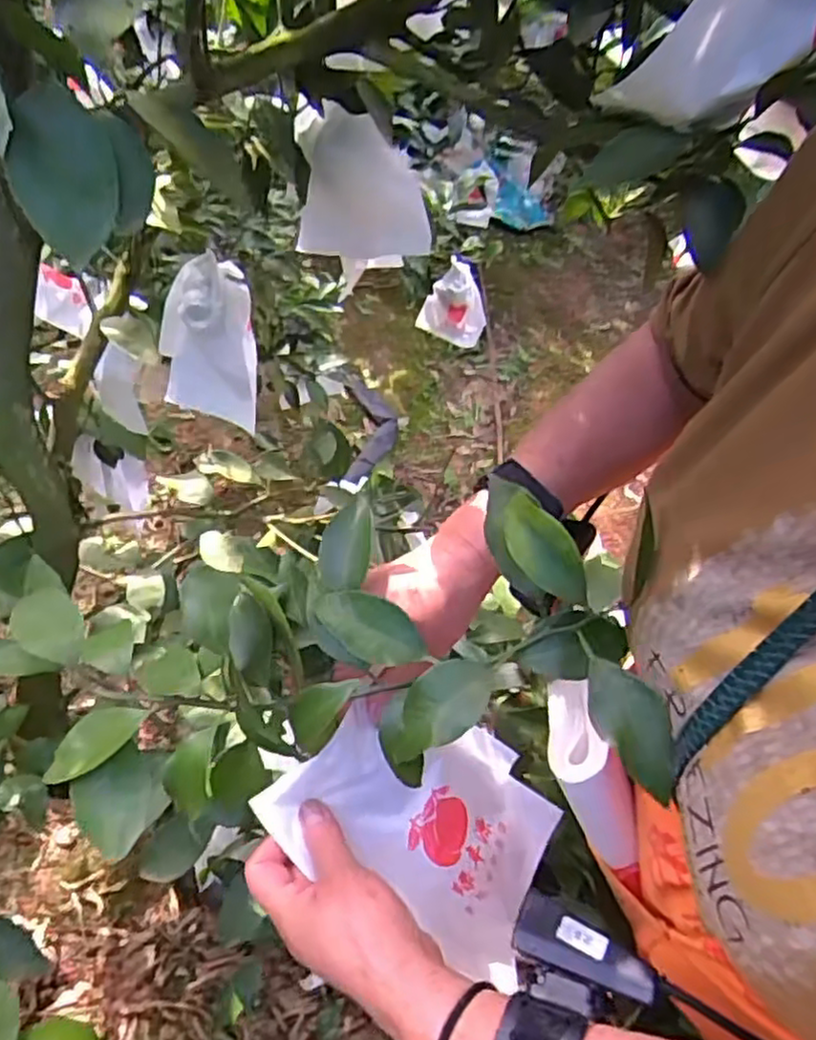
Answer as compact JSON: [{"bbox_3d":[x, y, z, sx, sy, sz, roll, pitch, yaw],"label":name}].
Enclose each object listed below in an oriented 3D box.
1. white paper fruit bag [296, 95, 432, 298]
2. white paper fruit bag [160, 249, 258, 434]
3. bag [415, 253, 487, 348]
[{"bbox_3d":[-0.041,-0.277,0.618,0.116,0.132,0.031,17,57,11],"label":"white paper fruit bag"},{"bbox_3d":[-0.204,-0.171,0.719,0.101,0.150,0.090,-11,54,-12],"label":"white paper fruit bag"},{"bbox_3d":[0.086,-0.419,1.386,0.137,0.178,0.044,8,56,5],"label":"bag"}]

